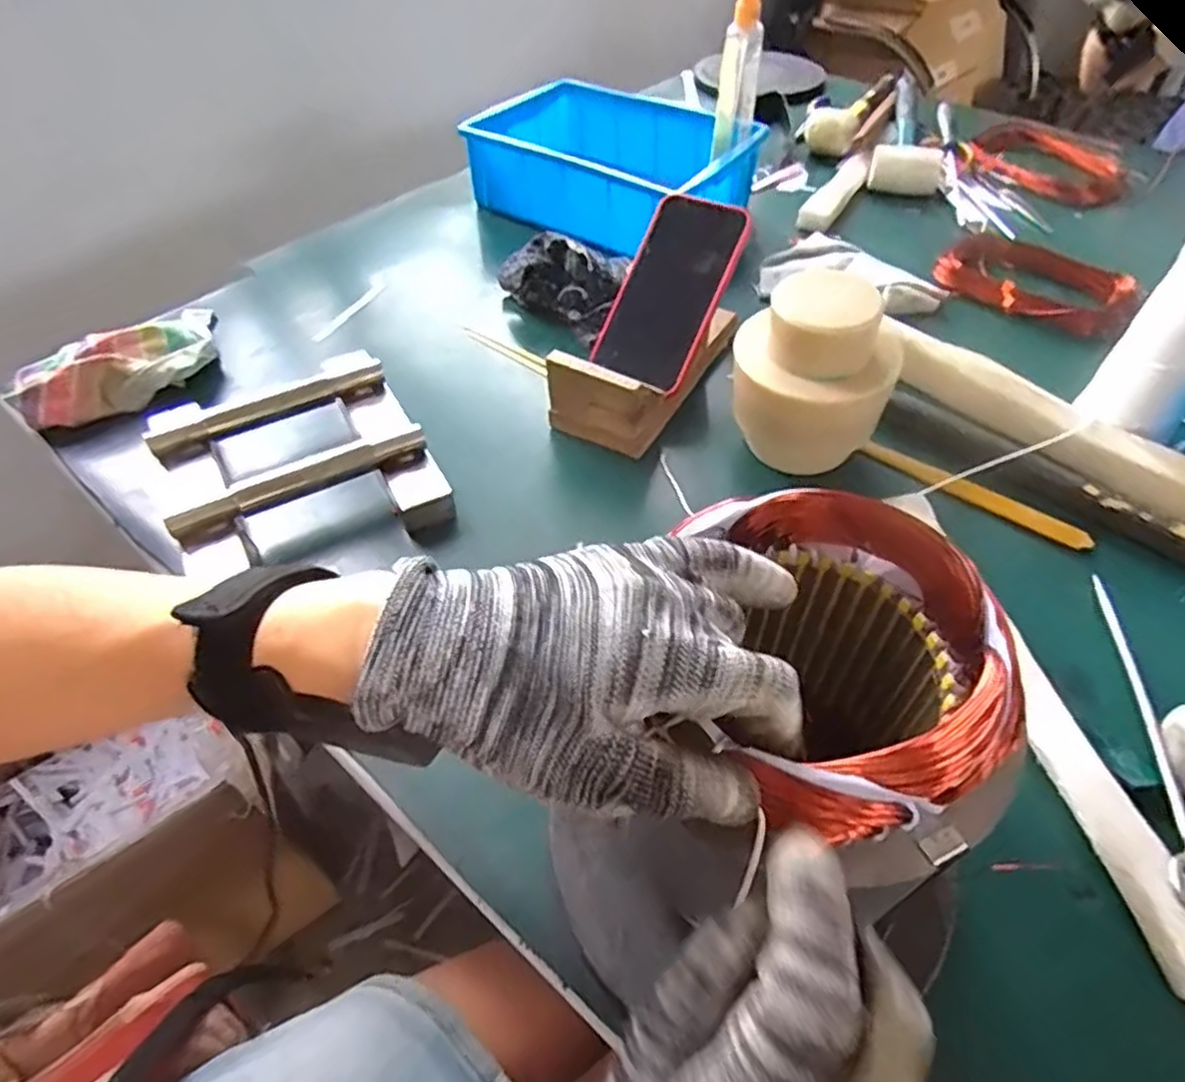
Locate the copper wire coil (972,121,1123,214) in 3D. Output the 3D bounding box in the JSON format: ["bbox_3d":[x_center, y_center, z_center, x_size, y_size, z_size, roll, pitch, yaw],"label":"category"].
[{"bbox_3d":[0.550,-0.454,0.862,0.115,0.040,0.192,-39,59,-18],"label":"copper wire coil"}]

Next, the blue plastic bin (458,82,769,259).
[{"bbox_3d":[0.028,-0.426,0.803,0.286,0.076,0.218,26,55,22],"label":"blue plastic bin"}]

